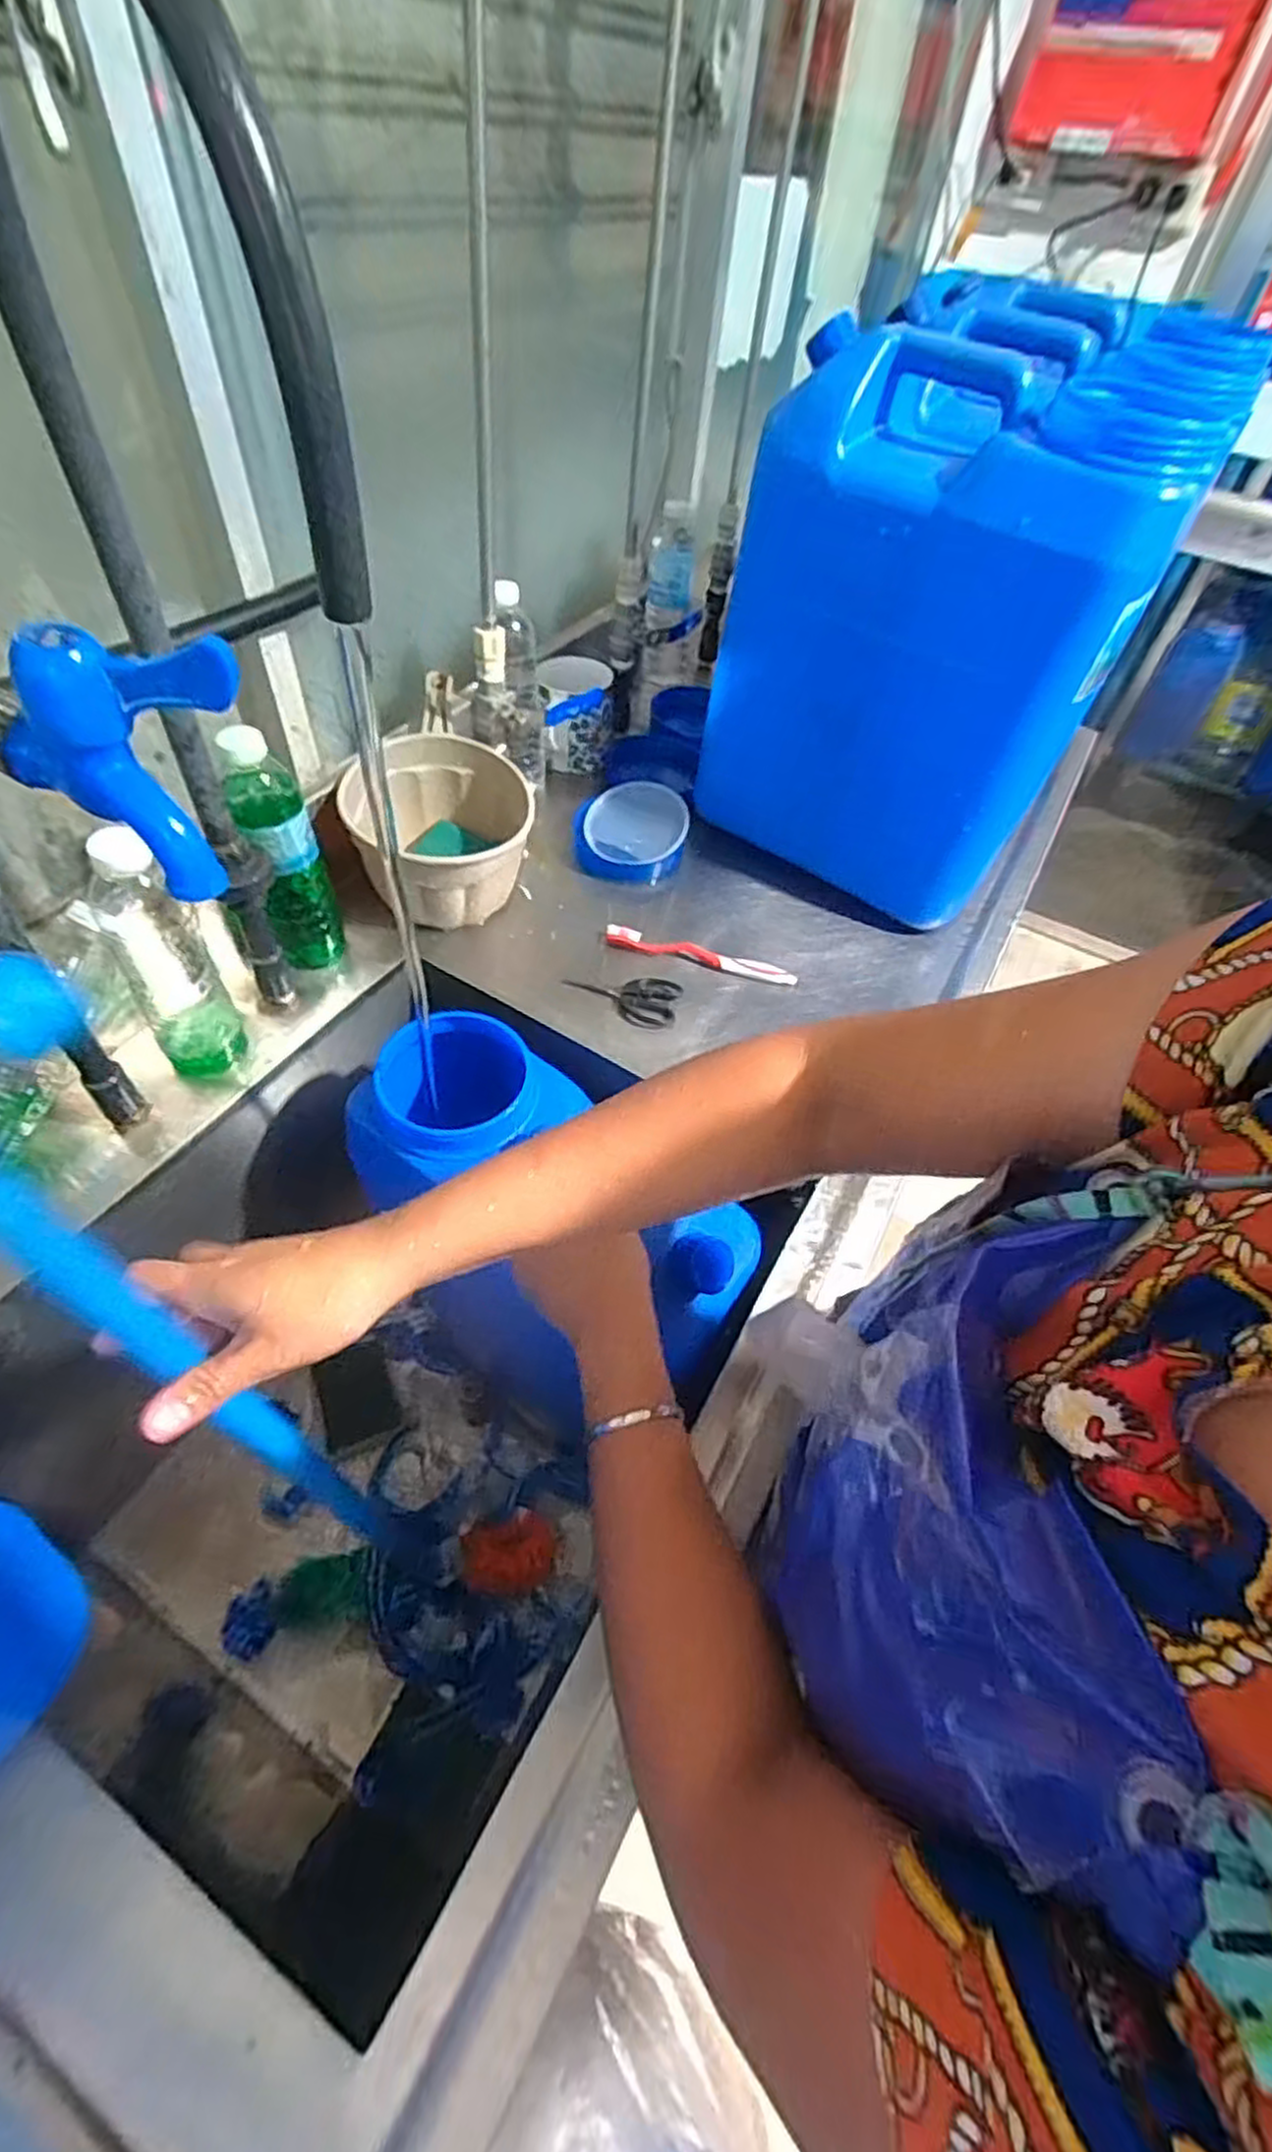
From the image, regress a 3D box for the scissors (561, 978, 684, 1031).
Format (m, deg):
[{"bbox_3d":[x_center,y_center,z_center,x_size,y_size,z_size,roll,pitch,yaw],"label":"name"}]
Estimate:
[{"bbox_3d":[-0.013,-0.070,0.702,0.104,0.008,0.054,7,52,0],"label":"scissors"}]

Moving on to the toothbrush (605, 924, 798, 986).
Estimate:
[{"bbox_3d":[0.063,-0.118,0.744,0.186,0.014,0.023,11,52,3],"label":"toothbrush"}]

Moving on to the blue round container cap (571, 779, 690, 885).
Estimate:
[{"bbox_3d":[-0.004,-0.269,0.831,0.118,0.038,0.123,3,52,-3],"label":"blue round container cap"}]

